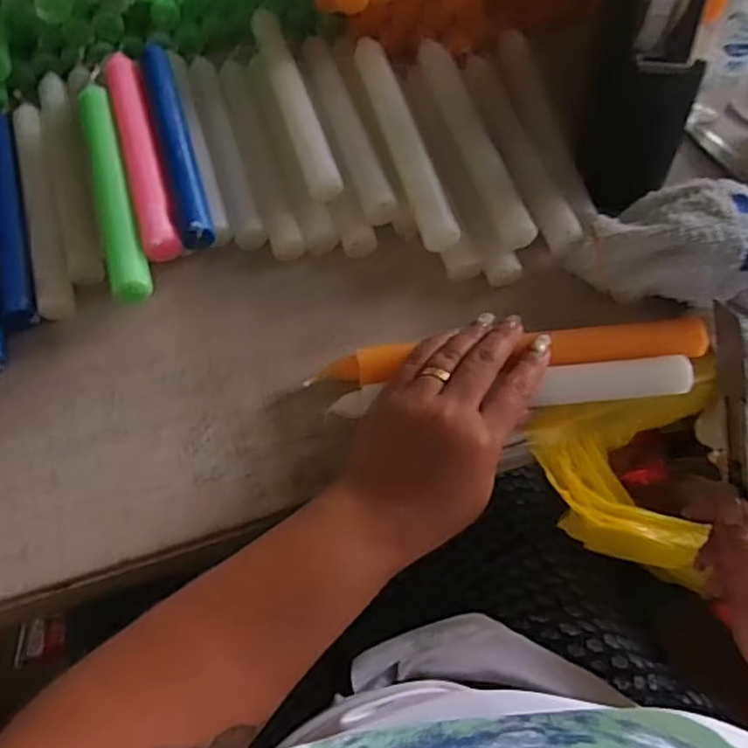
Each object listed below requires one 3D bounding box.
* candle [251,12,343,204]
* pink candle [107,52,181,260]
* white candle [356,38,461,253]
[{"bbox_3d":[-0.058,-0.198,0.464,0.022,0.017,0.191,-17,63,-5],"label":"candle"},{"bbox_3d":[-0.159,-0.153,0.440,0.023,0.022,0.193,-18,64,-6],"label":"pink candle"},{"bbox_3d":[0.017,-0.164,0.440,0.021,0.016,0.194,-15,63,-4],"label":"white candle"}]

